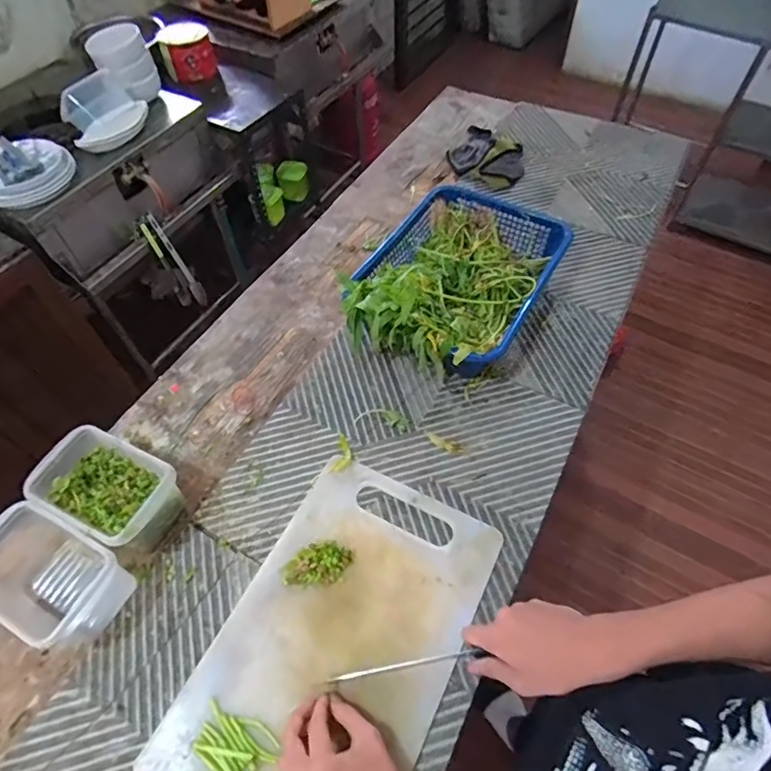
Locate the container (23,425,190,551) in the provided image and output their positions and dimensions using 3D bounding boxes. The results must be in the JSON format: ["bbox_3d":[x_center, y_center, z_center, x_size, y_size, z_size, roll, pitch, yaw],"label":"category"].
[{"bbox_3d":[-0.332,0.137,0.625,0.161,0.105,0.103,23,61,16],"label":"container"}]

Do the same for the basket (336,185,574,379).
[{"bbox_3d":[0.109,-0.179,0.780,0.248,0.150,0.348,26,62,17],"label":"basket"}]

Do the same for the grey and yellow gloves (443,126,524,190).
[{"bbox_3d":[0.212,-0.475,1.027,0.168,0.042,0.142,36,66,23],"label":"grey and yellow gloves"}]

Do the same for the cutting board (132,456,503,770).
[{"bbox_3d":[-0.052,0.285,0.560,0.250,0.014,0.394,25,62,17],"label":"cutting board"}]

